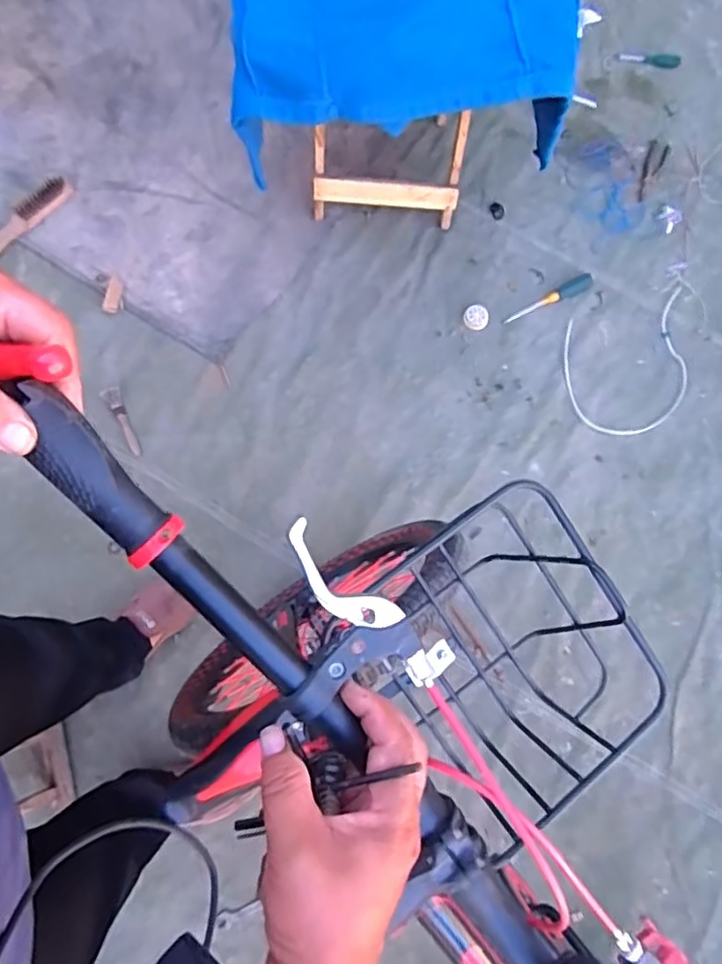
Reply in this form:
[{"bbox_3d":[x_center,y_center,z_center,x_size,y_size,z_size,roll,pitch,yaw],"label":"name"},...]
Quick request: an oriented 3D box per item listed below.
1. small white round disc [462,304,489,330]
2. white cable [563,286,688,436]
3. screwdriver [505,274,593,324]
[{"bbox_3d":[0.247,-0.352,1.335,0.052,0.013,0.057,1,76,-3],"label":"small white round disc"},{"bbox_3d":[0.554,-0.257,1.317,0.257,0.022,0.331,2,76,-2],"label":"white cable"},{"bbox_3d":[0.398,-0.385,1.317,0.213,0.025,0.032,-28,79,-9],"label":"screwdriver"}]

